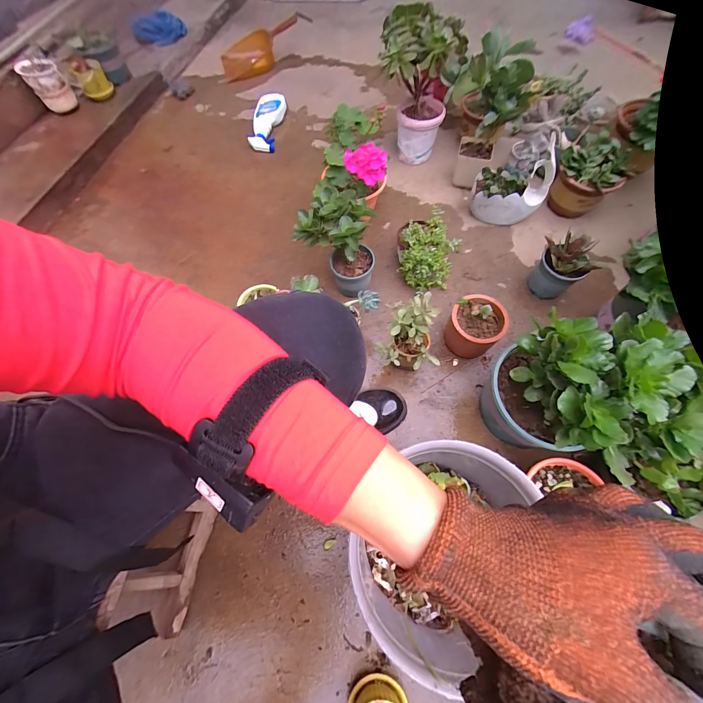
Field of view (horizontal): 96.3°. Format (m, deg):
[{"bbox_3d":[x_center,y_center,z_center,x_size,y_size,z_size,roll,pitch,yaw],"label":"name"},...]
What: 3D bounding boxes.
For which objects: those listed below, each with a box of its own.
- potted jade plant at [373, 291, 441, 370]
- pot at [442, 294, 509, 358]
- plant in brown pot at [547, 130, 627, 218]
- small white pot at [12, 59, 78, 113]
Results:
[{"bbox_3d":[0.115,-0.016,0.681,0.118,0.214,0.114,-11,66,-3],"label":"potted jade plant"},{"bbox_3d":[0.287,-0.055,0.745,0.120,0.125,0.128,-1,66,1],"label":"pot"},{"bbox_3d":[0.660,-0.493,0.886,0.167,0.155,0.191,37,72,17],"label":"plant in brown pot"},{"bbox_3d":[-1.021,-0.895,1.069,0.107,0.122,0.126,-38,70,-14],"label":"small white pot"}]

